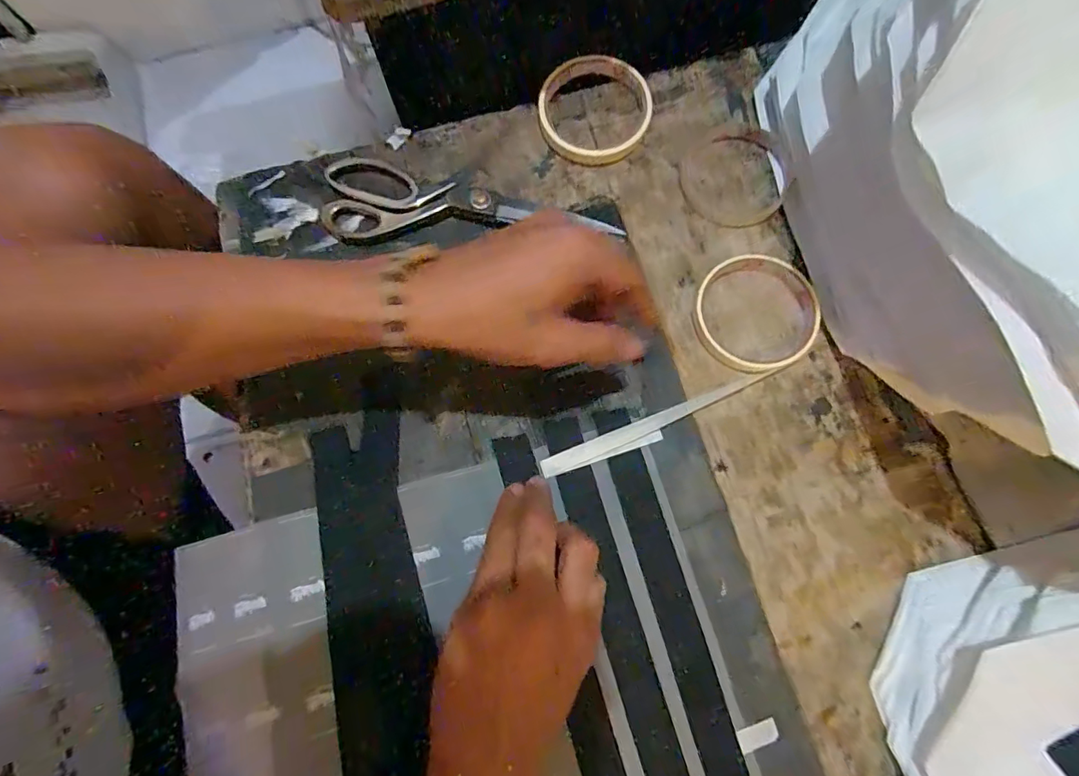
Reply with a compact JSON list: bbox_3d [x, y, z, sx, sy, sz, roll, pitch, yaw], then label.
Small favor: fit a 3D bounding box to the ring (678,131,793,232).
[{"bbox_3d":[0.154,-0.165,0.377,0.082,0.014,0.079,-3,75,-1],"label":"ring"}]

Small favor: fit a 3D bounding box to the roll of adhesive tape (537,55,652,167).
[{"bbox_3d":[0.045,-0.222,0.382,0.086,0.018,0.088,0,75,0],"label":"roll of adhesive tape"}]

